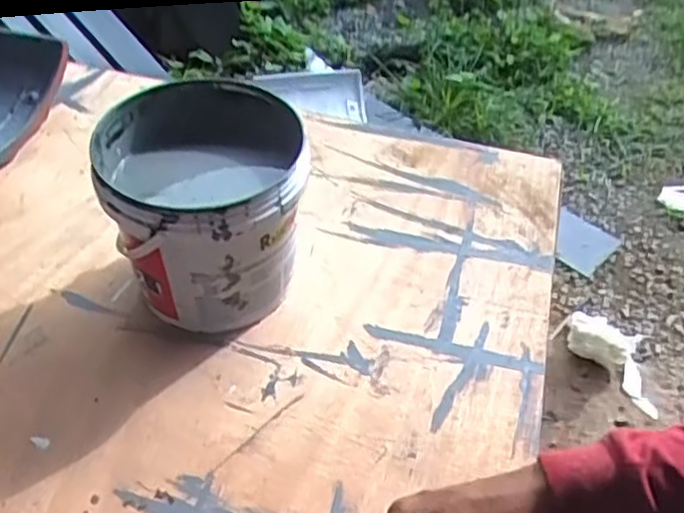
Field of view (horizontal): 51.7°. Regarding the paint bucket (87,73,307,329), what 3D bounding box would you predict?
[{"bbox_3d":[-0.136,-0.040,0.721,0.184,0.193,0.190,1,45,-1],"label":"paint bucket"}]

